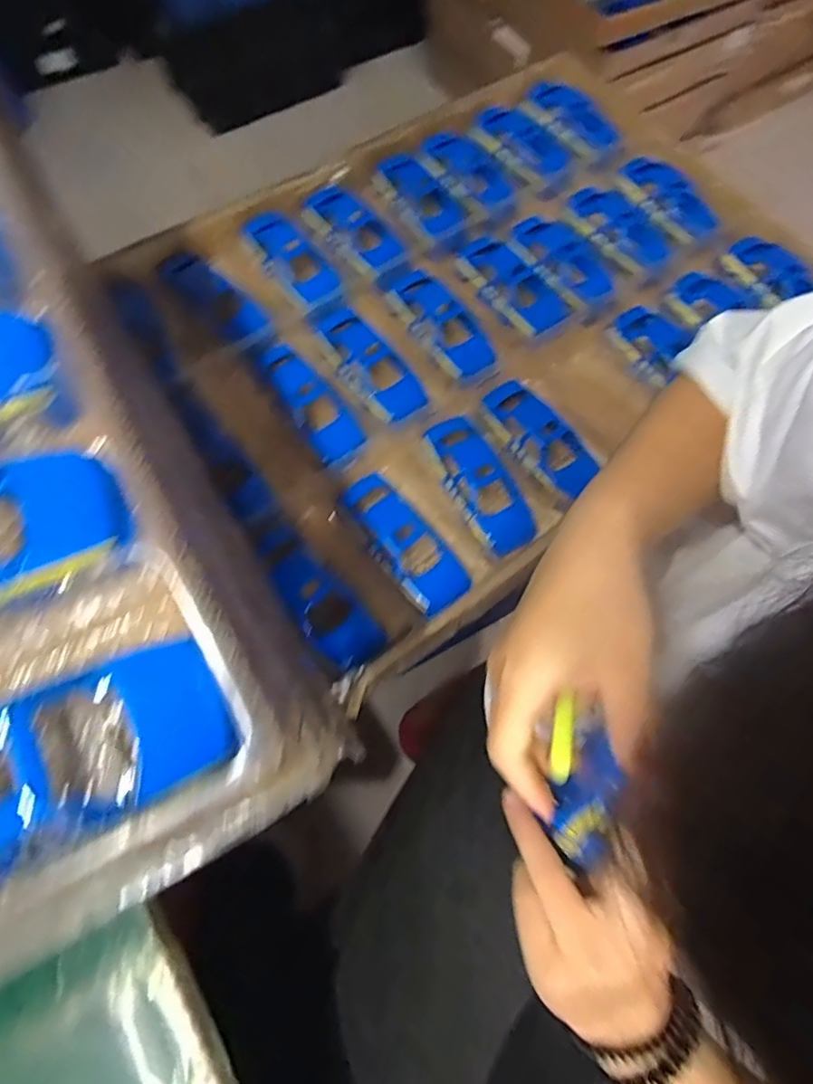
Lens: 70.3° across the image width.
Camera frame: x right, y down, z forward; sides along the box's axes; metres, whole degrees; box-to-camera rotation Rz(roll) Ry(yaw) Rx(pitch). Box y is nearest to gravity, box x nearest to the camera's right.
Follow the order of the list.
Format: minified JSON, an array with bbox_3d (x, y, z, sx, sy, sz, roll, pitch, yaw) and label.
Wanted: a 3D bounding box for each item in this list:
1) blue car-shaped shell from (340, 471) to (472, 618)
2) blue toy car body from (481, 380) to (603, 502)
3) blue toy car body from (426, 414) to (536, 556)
[{"bbox_3d":[-0.001,-0.004,0.466,0.054,0.036,0.128,-34,75,-14],"label":"blue car-shaped shell"},{"bbox_3d":[0.118,-0.093,0.512,0.052,0.027,0.117,-39,76,-15],"label":"blue toy car body"},{"bbox_3d":[0.063,-0.051,0.493,0.050,0.020,0.128,-31,74,-13],"label":"blue toy car body"}]

